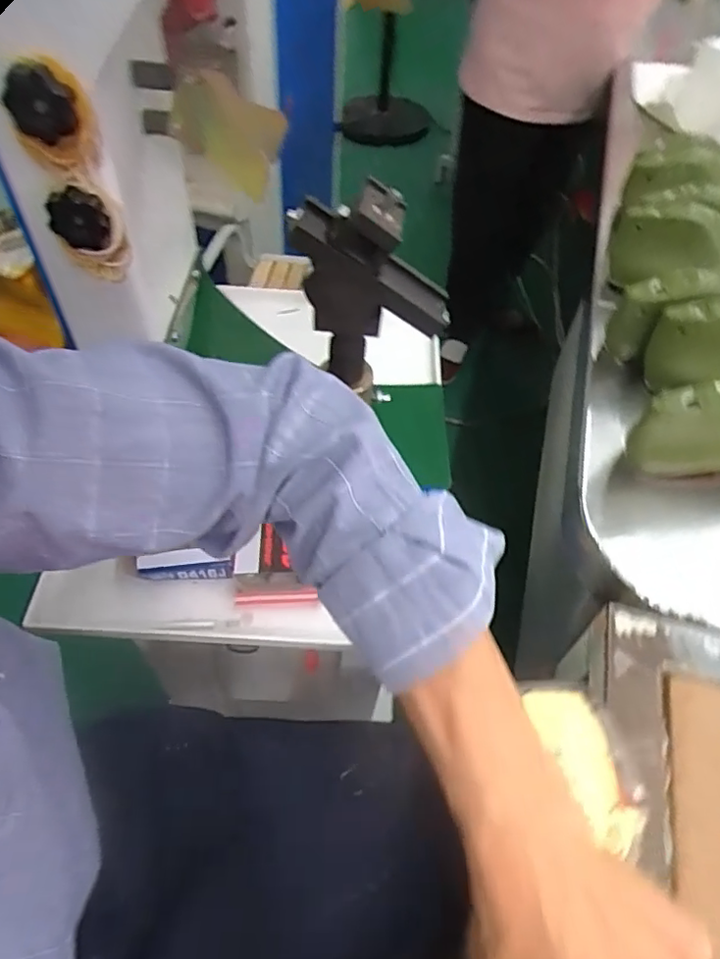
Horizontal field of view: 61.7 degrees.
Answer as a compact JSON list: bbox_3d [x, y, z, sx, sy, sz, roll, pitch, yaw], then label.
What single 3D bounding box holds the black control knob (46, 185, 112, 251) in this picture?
[{"bbox_3d":[-0.175,-0.162,0.375,0.034,0.038,0.010,-7,54,-9],"label":"black control knob"}]

